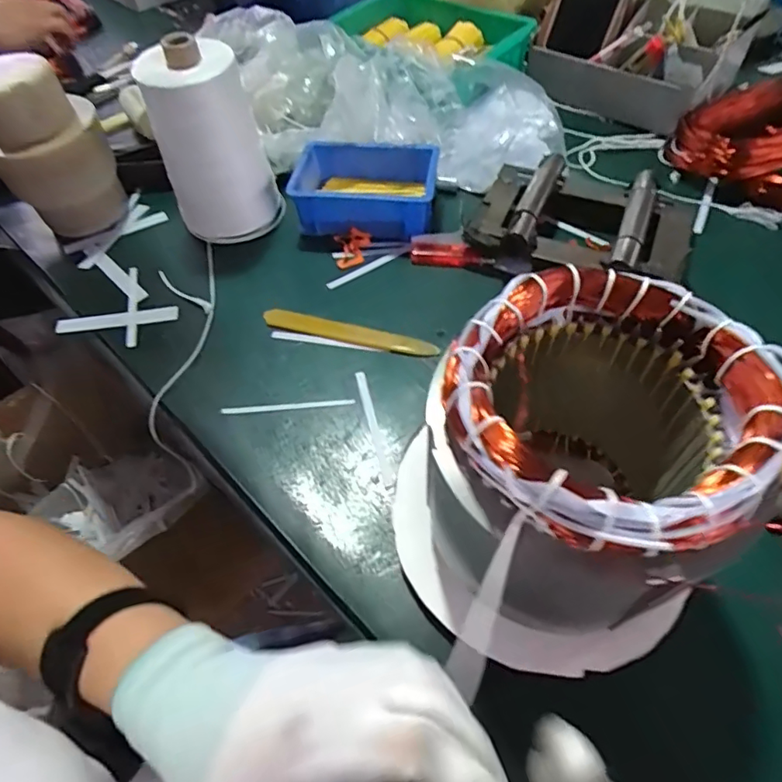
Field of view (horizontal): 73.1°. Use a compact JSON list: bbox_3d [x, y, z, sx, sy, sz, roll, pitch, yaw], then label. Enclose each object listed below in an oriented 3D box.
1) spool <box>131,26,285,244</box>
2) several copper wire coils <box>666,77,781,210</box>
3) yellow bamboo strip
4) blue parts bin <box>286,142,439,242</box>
[{"bbox_3d":[-0.178,-0.245,0.526,0.104,0.166,0.089,-19,56,-9],"label":"spool"},{"bbox_3d":[0.416,-0.265,0.555,0.155,0.061,0.175,-30,59,-16],"label":"several copper wire coils"},{"bbox_3d":[-0.038,-0.054,0.480,0.162,0.009,0.021,13,57,12],"label":"yellow bamboo strip"},{"bbox_3d":[-0.027,-0.208,0.549,0.145,0.052,0.095,4,56,6],"label":"blue parts bin"}]

